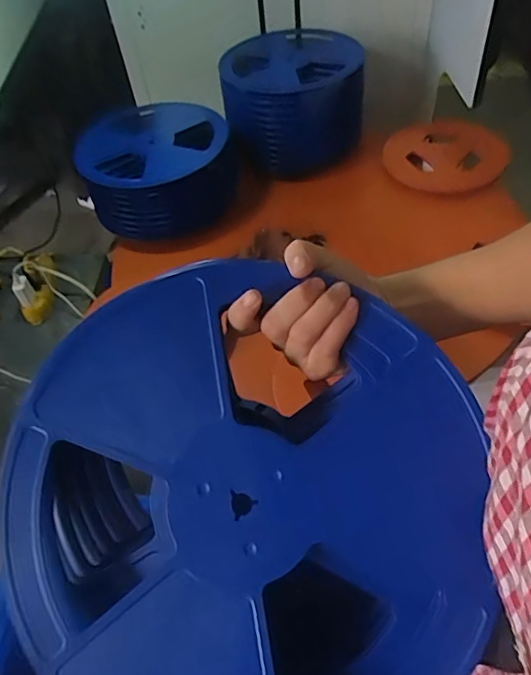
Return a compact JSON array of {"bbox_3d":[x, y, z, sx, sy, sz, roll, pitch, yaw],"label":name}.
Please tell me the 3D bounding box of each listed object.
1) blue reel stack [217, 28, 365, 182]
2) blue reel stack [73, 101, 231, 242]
[{"bbox_3d":[0.066,-0.535,1.268,0.314,0.220,0.340,-9,50,-2],"label":"blue reel stack"},{"bbox_3d":[-0.228,-0.363,1.193,0.312,0.170,0.279,-9,50,-2],"label":"blue reel stack"}]

